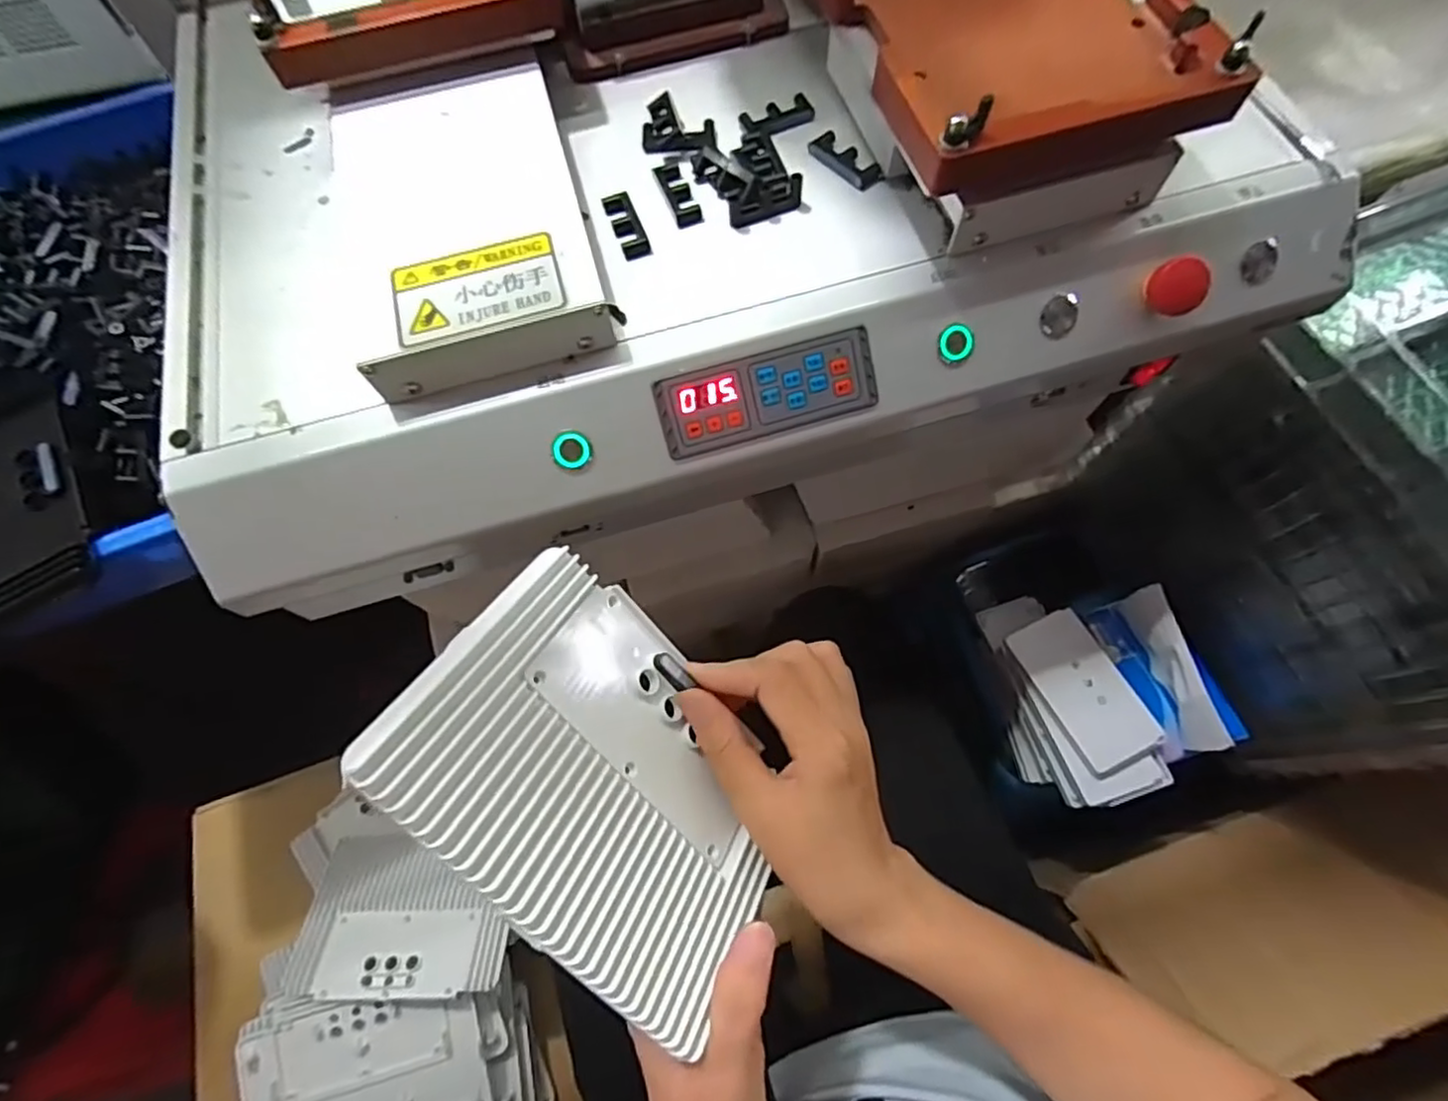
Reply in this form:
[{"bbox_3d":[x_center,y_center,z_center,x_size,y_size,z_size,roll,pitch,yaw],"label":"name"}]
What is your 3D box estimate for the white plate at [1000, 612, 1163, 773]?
[{"bbox_3d":[0.329,0.126,0.599,0.075,0.012,0.140,-25,69,-7],"label":"white plate"}]

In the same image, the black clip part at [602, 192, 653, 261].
[{"bbox_3d":[-0.053,-0.180,0.361,0.016,0.006,0.043,-20,69,-5],"label":"black clip part"}]

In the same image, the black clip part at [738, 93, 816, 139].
[{"bbox_3d":[0.033,-0.261,0.392,0.043,0.004,0.024,-24,69,-7],"label":"black clip part"}]

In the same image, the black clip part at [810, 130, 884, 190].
[{"bbox_3d":[0.069,-0.224,0.378,0.020,0.005,0.045,-40,72,-13],"label":"black clip part"}]

